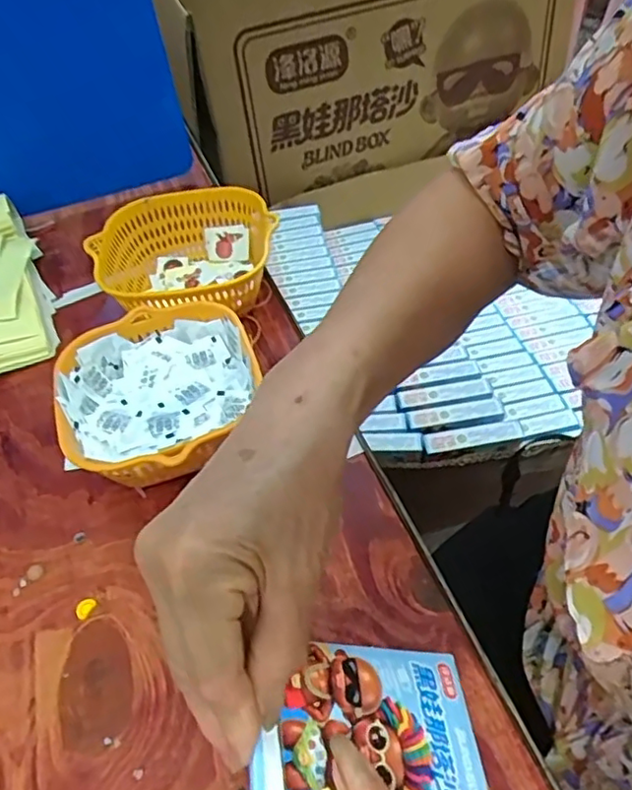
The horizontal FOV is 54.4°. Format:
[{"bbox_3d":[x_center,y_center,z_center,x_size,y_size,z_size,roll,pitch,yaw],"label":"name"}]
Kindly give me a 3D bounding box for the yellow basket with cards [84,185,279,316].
[{"bbox_3d":[-0.115,-0.117,0.557,0.162,0.069,0.147,-8,49,-2],"label":"yellow basket with cards"}]

